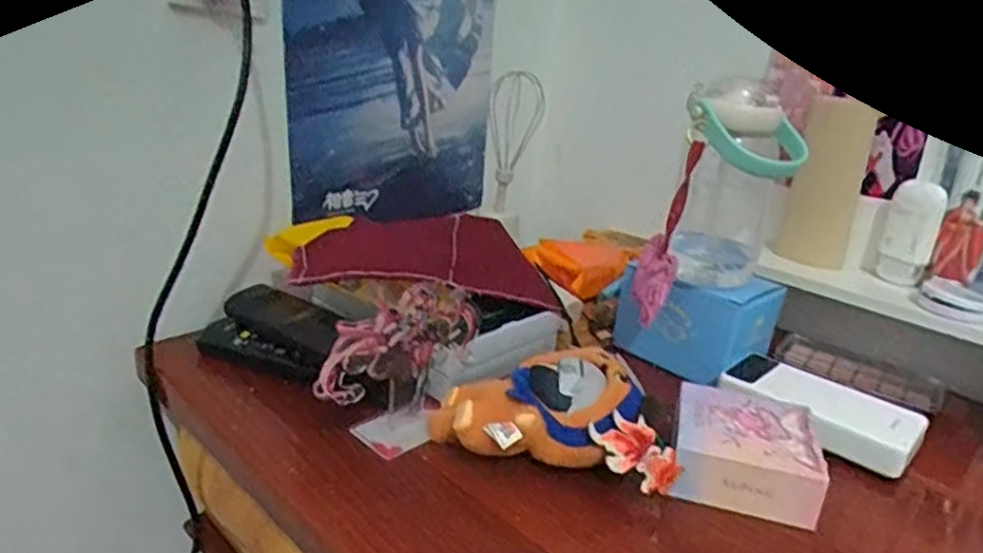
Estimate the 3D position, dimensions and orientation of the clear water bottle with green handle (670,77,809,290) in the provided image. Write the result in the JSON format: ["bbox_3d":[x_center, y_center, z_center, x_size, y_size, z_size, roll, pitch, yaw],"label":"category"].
[{"bbox_3d":[0.203,-0.072,0.581,0.091,0.161,0.064,13,22,18],"label":"clear water bottle with green handle"}]

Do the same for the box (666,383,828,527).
[{"bbox_3d":[0.178,0.122,0.488,0.094,0.037,0.100,11,21,13],"label":"box"}]

